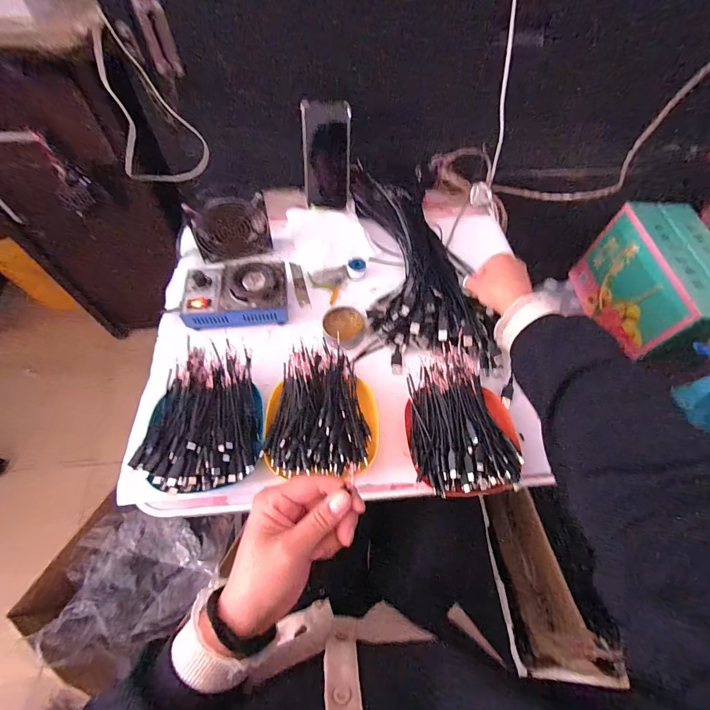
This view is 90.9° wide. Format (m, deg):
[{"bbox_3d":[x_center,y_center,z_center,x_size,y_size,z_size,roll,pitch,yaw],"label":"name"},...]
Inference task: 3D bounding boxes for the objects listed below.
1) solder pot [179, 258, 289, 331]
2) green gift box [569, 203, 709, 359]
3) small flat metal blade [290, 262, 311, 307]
[{"bbox_3d":[-0.177,-0.094,0.523,0.149,0.050,0.104,-5,61,-6],"label":"solder pot"},{"bbox_3d":[0.716,-0.153,0.837,0.166,0.234,0.344,-1,61,-3],"label":"green gift box"},{"bbox_3d":[-0.093,-0.121,0.586,0.018,0.008,0.091,-13,62,-10],"label":"small flat metal blade"}]

